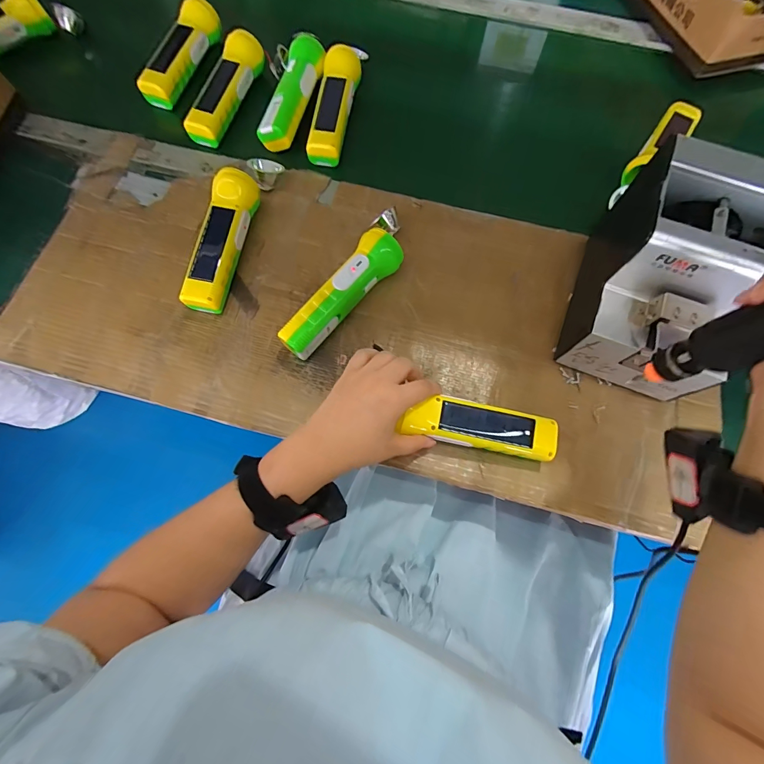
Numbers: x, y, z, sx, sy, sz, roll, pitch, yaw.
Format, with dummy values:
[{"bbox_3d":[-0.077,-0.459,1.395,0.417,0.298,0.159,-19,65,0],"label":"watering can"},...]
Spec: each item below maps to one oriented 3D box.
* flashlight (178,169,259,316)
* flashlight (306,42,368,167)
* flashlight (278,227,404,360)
[{"bbox_3d":[-0.185,-0.161,0.426,0.042,0.047,0.172,12,73,3],"label":"flashlight"},{"bbox_3d":[-0.061,-0.386,0.502,0.055,0.042,0.186,10,73,2],"label":"flashlight"},{"bbox_3d":[-0.042,-0.093,0.407,0.045,0.049,0.163,36,75,10],"label":"flashlight"}]

